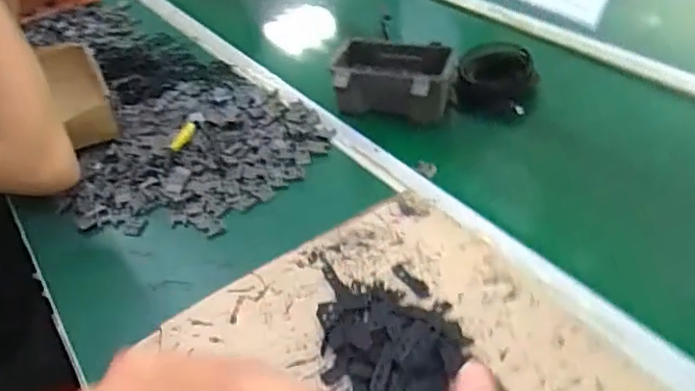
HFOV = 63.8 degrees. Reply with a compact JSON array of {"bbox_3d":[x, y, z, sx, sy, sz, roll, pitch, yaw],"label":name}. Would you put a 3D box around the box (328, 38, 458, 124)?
[{"bbox_3d":[0.069,-0.174,0.829,0.167,0.077,0.109,4,43,13],"label":"box"}]

